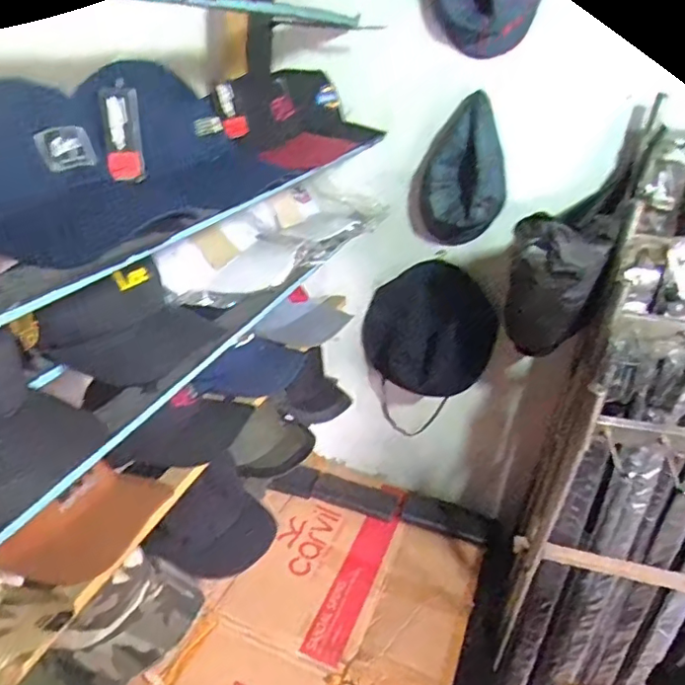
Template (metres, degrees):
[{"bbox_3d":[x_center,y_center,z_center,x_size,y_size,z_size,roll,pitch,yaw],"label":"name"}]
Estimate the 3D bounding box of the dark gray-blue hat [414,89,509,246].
[{"bbox_3d":[0.218,-0.309,1.073,0.128,0.251,0.142,-18,37,-38],"label":"dark gray-blue hat"}]

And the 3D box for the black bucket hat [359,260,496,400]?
[{"bbox_3d":[0.179,-0.025,1.220,0.274,0.288,0.066,28,35,34],"label":"black bucket hat"}]

